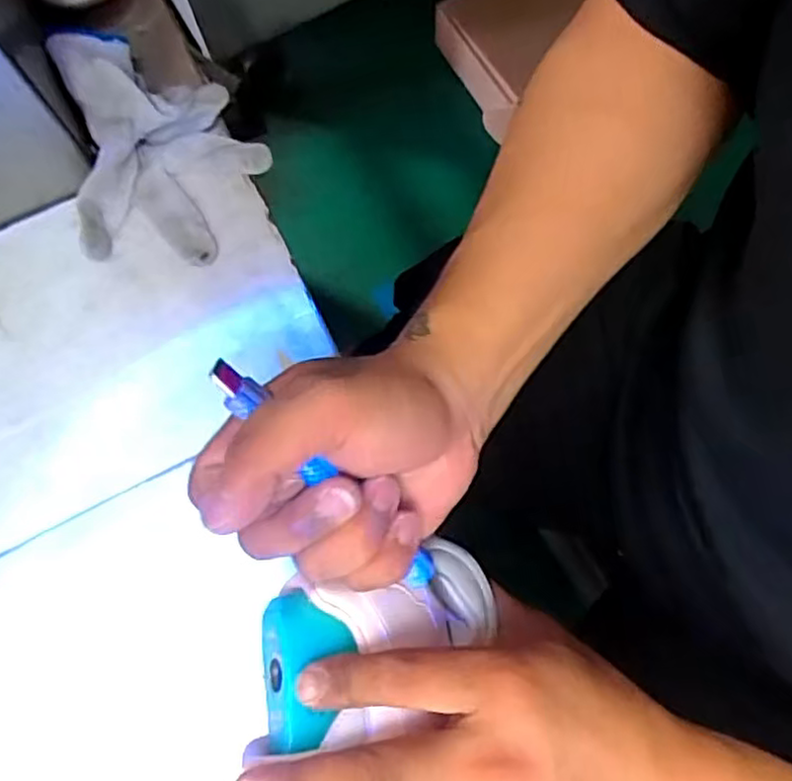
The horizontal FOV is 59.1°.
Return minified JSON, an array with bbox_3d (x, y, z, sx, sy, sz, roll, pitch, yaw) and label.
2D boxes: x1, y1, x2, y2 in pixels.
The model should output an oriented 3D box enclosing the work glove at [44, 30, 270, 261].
[{"bbox_3d":[-0.149,-0.162,0.450,0.115,0.031,0.166,-13,75,-3],"label":"work glove"}]

